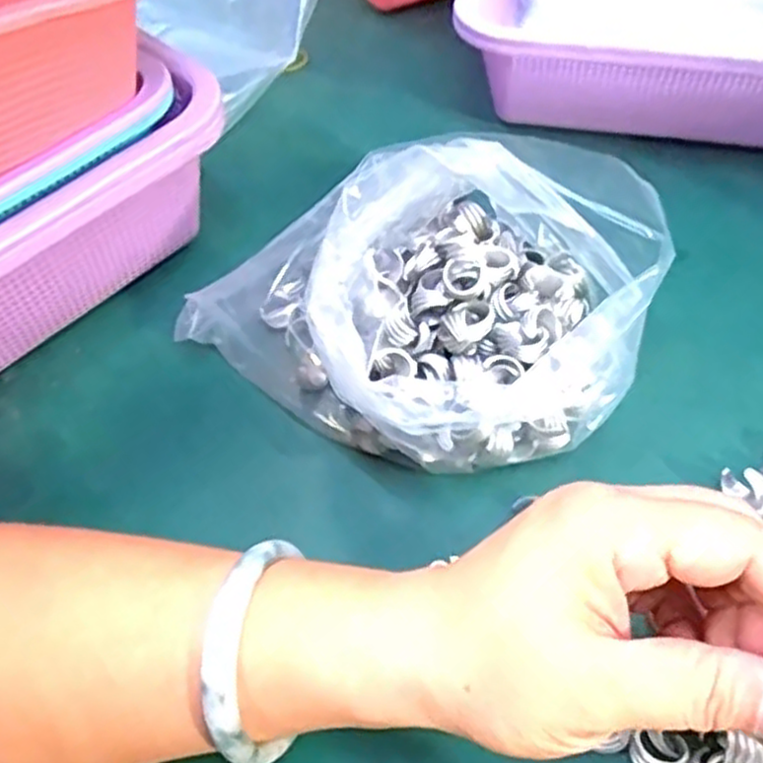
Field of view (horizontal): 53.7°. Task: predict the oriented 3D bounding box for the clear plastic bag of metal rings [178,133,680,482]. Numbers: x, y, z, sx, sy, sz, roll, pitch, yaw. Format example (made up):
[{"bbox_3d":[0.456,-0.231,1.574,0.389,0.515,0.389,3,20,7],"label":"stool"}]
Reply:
[{"bbox_3d":[0.025,-0.044,0.345,0.168,0.094,0.175,-40,60,-22],"label":"clear plastic bag of metal rings"}]

